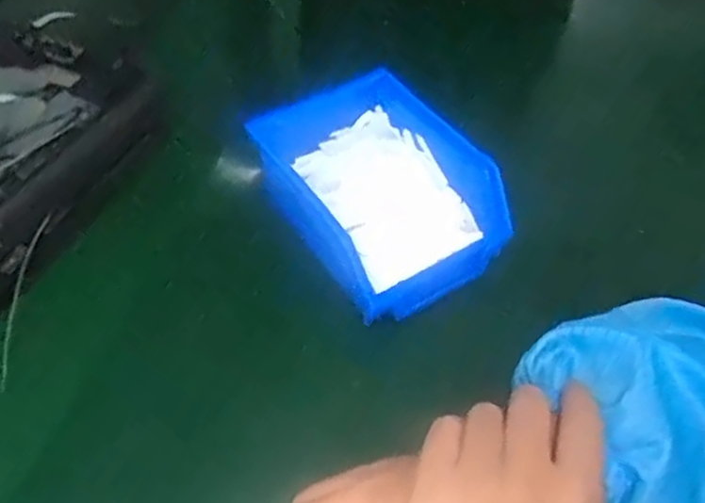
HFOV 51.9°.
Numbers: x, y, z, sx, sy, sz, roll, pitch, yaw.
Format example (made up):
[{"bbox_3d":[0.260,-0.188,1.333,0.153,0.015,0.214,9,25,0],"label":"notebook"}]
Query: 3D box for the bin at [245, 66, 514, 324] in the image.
[{"bbox_3d":[0.010,-0.044,0.457,0.118,0.064,0.170,-20,52,-19],"label":"bin"}]

